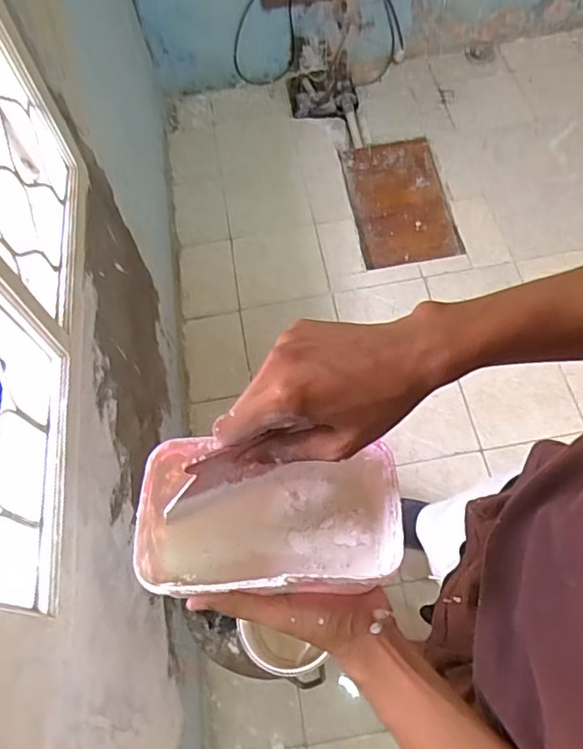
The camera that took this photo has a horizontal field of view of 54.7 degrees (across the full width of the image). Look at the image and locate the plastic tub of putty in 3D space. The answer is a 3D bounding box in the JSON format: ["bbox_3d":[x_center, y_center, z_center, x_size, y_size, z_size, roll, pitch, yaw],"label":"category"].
[{"bbox_3d":[-0.016,0.109,0.429,0.190,0.080,0.104,1,62,-10],"label":"plastic tub of putty"}]

